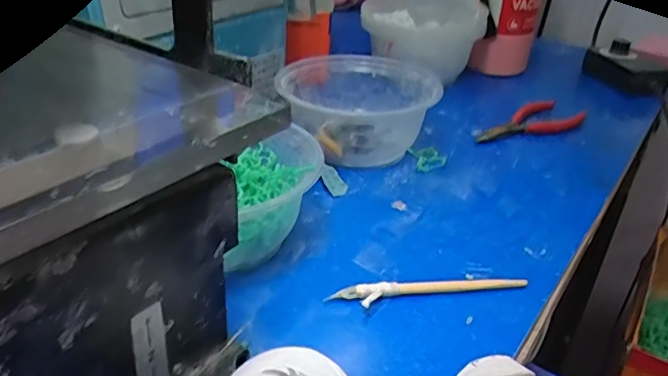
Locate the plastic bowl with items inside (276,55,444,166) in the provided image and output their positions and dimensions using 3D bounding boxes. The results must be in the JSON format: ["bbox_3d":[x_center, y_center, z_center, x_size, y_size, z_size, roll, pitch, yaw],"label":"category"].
[{"bbox_3d":[0.018,-0.069,0.490,0.127,0.063,0.107,0,32,-8],"label":"plastic bowl with items inside"}]

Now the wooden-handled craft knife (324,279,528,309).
[{"bbox_3d":[0.057,0.060,0.333,0.117,0.009,0.016,-2,32,-11],"label":"wooden-handled craft knife"}]

